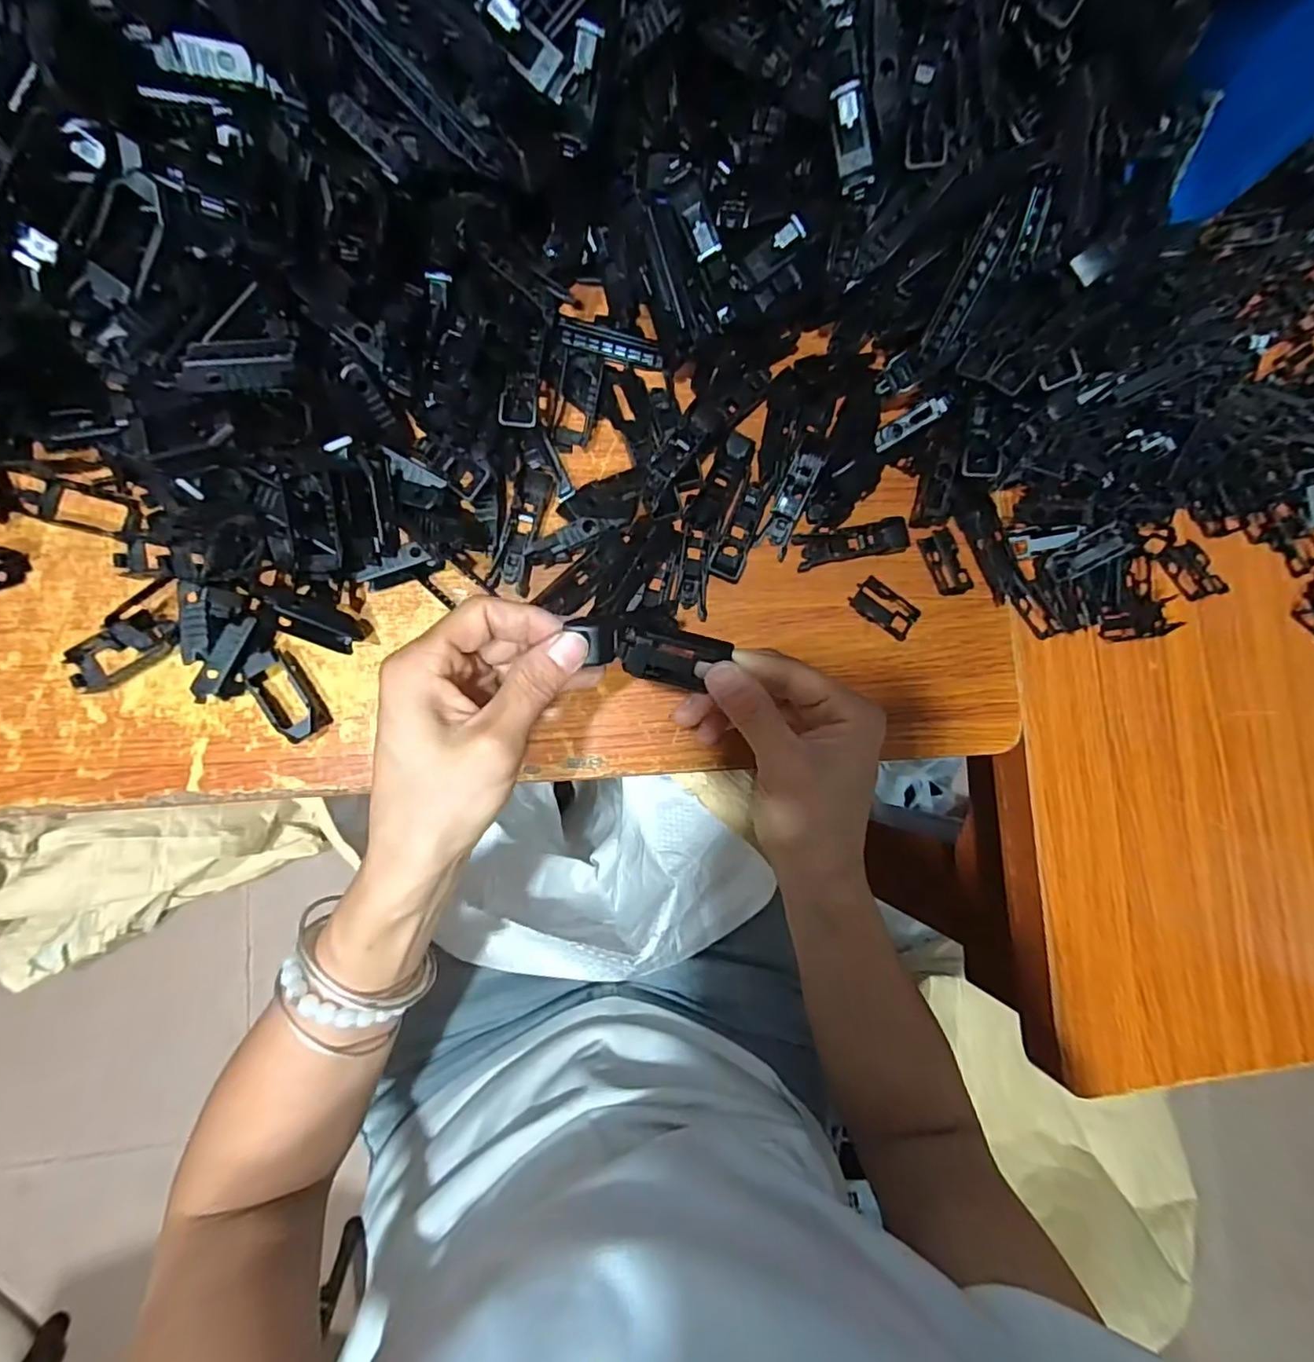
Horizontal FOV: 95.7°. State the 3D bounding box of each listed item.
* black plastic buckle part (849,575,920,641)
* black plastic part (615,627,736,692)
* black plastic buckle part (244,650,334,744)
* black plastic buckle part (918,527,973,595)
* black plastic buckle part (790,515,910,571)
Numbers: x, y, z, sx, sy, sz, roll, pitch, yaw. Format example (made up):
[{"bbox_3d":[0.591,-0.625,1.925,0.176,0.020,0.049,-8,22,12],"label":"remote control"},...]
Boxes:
[{"bbox_3d":[0.134,-0.042,0.348,0.039,0.008,0.021,36,82,-4],"label":"black plastic buckle part"},{"bbox_3d":[0.007,-0.010,0.251,0.048,0.013,0.023,11,87,-6],"label":"black plastic part"},{"bbox_3d":[-0.188,0.007,0.301,0.024,0.009,0.048,-35,91,-9],"label":"black plastic buckle part"},{"bbox_3d":[0.170,-0.069,0.348,0.012,0.015,0.038,-23,89,-9],"label":"black plastic buckle part"},{"bbox_3d":[0.114,-0.081,0.346,0.065,0.011,0.021,-11,87,-9],"label":"black plastic buckle part"}]

